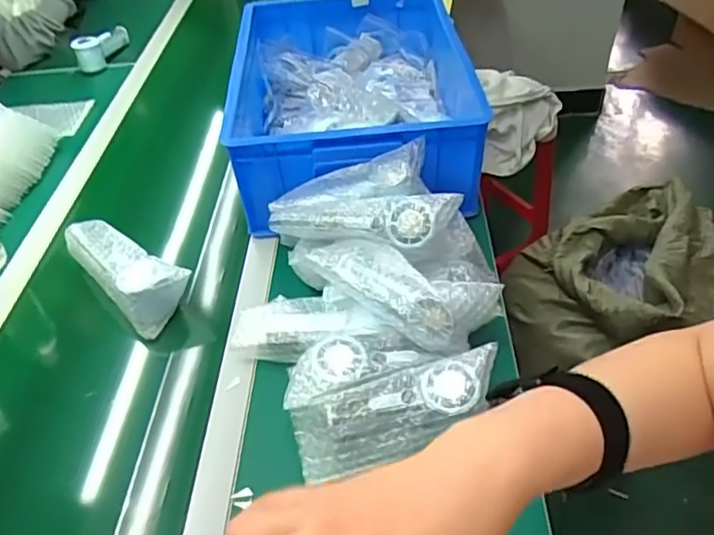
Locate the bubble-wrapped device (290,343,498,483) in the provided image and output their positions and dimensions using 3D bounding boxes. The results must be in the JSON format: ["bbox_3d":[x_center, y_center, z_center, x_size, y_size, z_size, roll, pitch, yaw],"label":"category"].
[{"bbox_3d":[0.040,0.138,0.573,0.209,0.043,0.066,-24,47,1],"label":"bubble-wrapped device"}]

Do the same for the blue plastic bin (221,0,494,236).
[{"bbox_3d":[-0.005,-0.273,0.923,0.365,0.143,0.459,-2,45,2],"label":"blue plastic bin"}]

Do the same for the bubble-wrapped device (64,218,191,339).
[{"bbox_3d":[-0.302,0.001,0.749,0.175,0.069,0.072,36,56,17],"label":"bubble-wrapped device"}]

